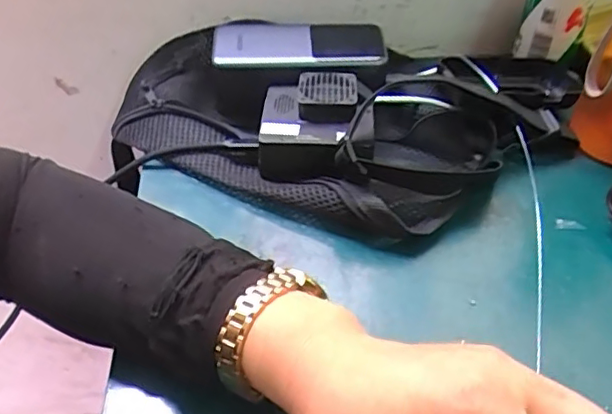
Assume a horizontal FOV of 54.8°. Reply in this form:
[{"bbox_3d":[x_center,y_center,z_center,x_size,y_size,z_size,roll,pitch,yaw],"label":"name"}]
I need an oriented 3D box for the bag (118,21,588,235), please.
[{"bbox_3d":[0.017,-0.064,0.415,0.320,0.053,0.175,8,46,7],"label":"bag"}]

